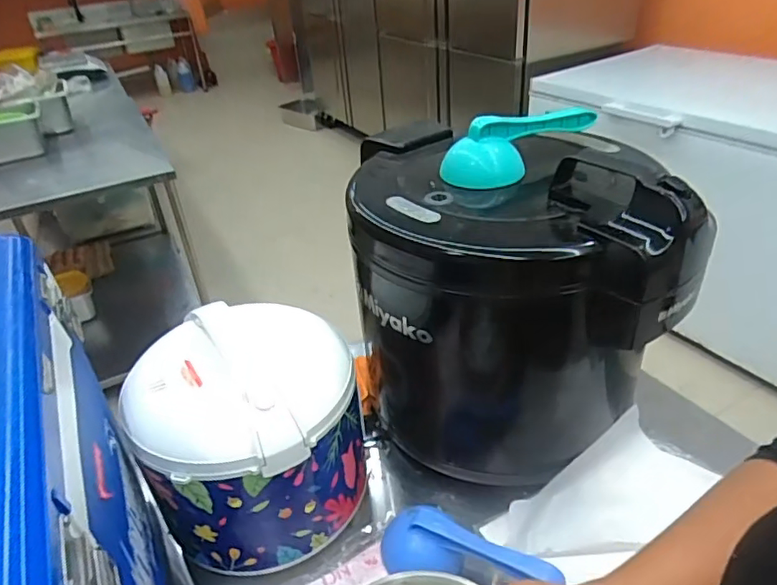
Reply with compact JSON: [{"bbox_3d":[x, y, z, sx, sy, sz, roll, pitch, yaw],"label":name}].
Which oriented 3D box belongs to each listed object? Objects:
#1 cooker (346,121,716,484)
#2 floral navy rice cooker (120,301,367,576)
[{"bbox_3d":[0.128,-0.001,0.705,0.327,0.377,0.345,-7,36,-2],"label":"cooker"},{"bbox_3d":[-0.152,0.154,0.645,0.239,0.205,0.227,-15,37,-13],"label":"floral navy rice cooker"}]

